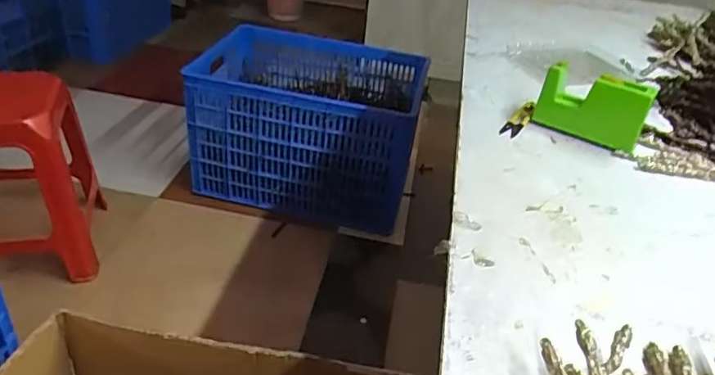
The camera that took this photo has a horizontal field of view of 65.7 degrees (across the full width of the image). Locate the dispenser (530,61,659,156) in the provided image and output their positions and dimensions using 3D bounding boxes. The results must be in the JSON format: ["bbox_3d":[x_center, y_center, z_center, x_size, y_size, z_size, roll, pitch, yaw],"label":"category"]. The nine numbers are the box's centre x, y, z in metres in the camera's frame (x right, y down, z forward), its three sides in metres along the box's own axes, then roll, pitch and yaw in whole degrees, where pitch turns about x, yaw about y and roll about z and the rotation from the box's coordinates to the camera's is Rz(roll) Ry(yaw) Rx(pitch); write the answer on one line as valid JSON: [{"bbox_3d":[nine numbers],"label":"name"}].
[{"bbox_3d":[0.303,-0.103,0.721,0.133,0.080,0.044,20,36,21],"label":"dispenser"}]

